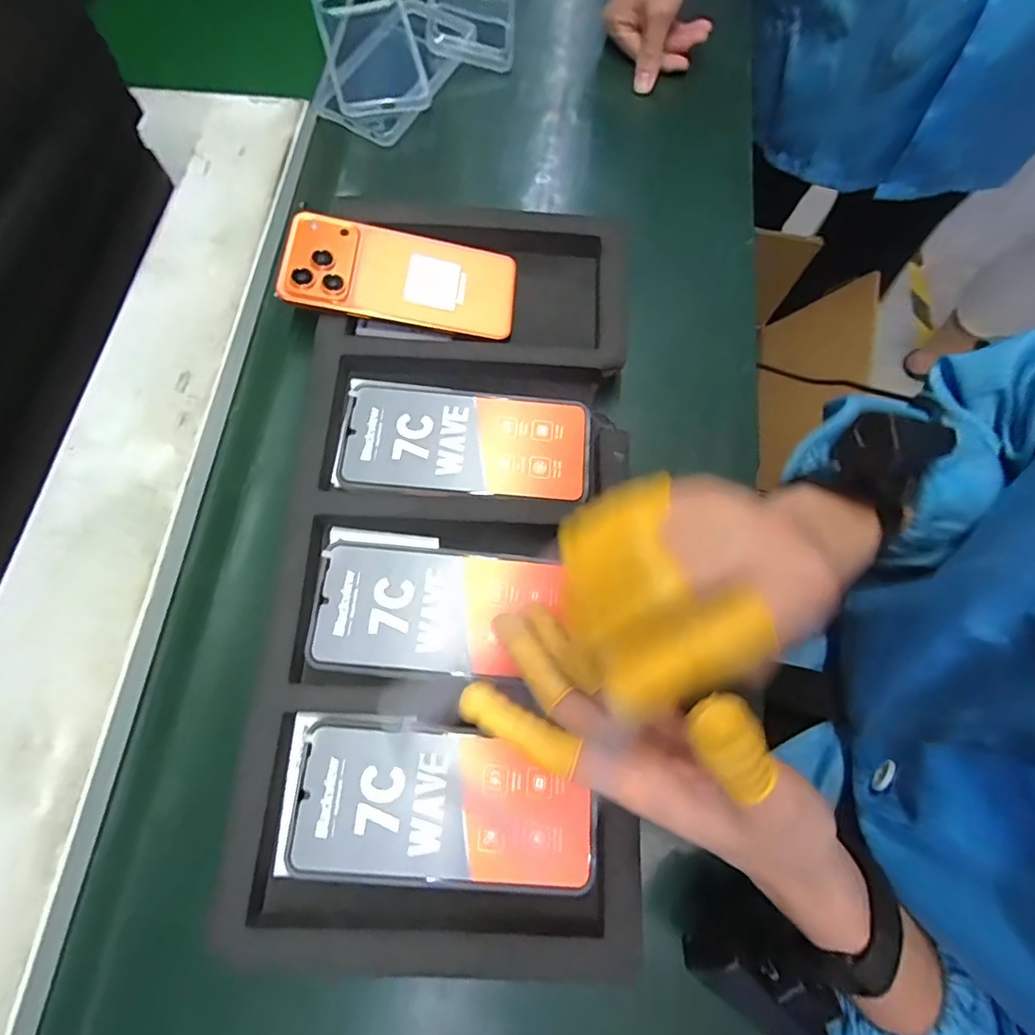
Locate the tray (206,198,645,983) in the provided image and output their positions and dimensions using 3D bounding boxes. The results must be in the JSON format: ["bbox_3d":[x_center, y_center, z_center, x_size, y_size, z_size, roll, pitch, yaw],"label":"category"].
[{"bbox_3d":[-0.040,-0.004,0.331,0.223,0.029,0.475,1,70,0],"label":"tray"}]

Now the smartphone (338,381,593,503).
[{"bbox_3d":[-0.033,-0.051,0.352,0.164,0.008,0.076,4,73,2],"label":"smartphone"}]

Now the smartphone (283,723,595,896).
[{"bbox_3d":[-0.040,0.158,0.286,0.161,0.008,0.074,4,73,2],"label":"smartphone"}]

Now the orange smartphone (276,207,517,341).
[{"bbox_3d":[-0.083,-0.176,0.379,0.162,0.009,0.078,7,70,-11],"label":"orange smartphone"}]

